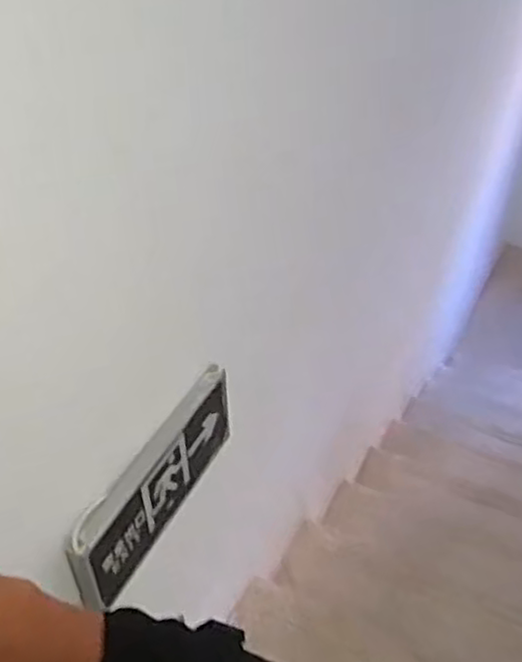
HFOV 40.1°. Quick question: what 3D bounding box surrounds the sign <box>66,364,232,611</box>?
[{"bbox_3d":[-0.128,0.188,0.902,0.039,0.138,0.316,20,46,18],"label":"sign"}]

